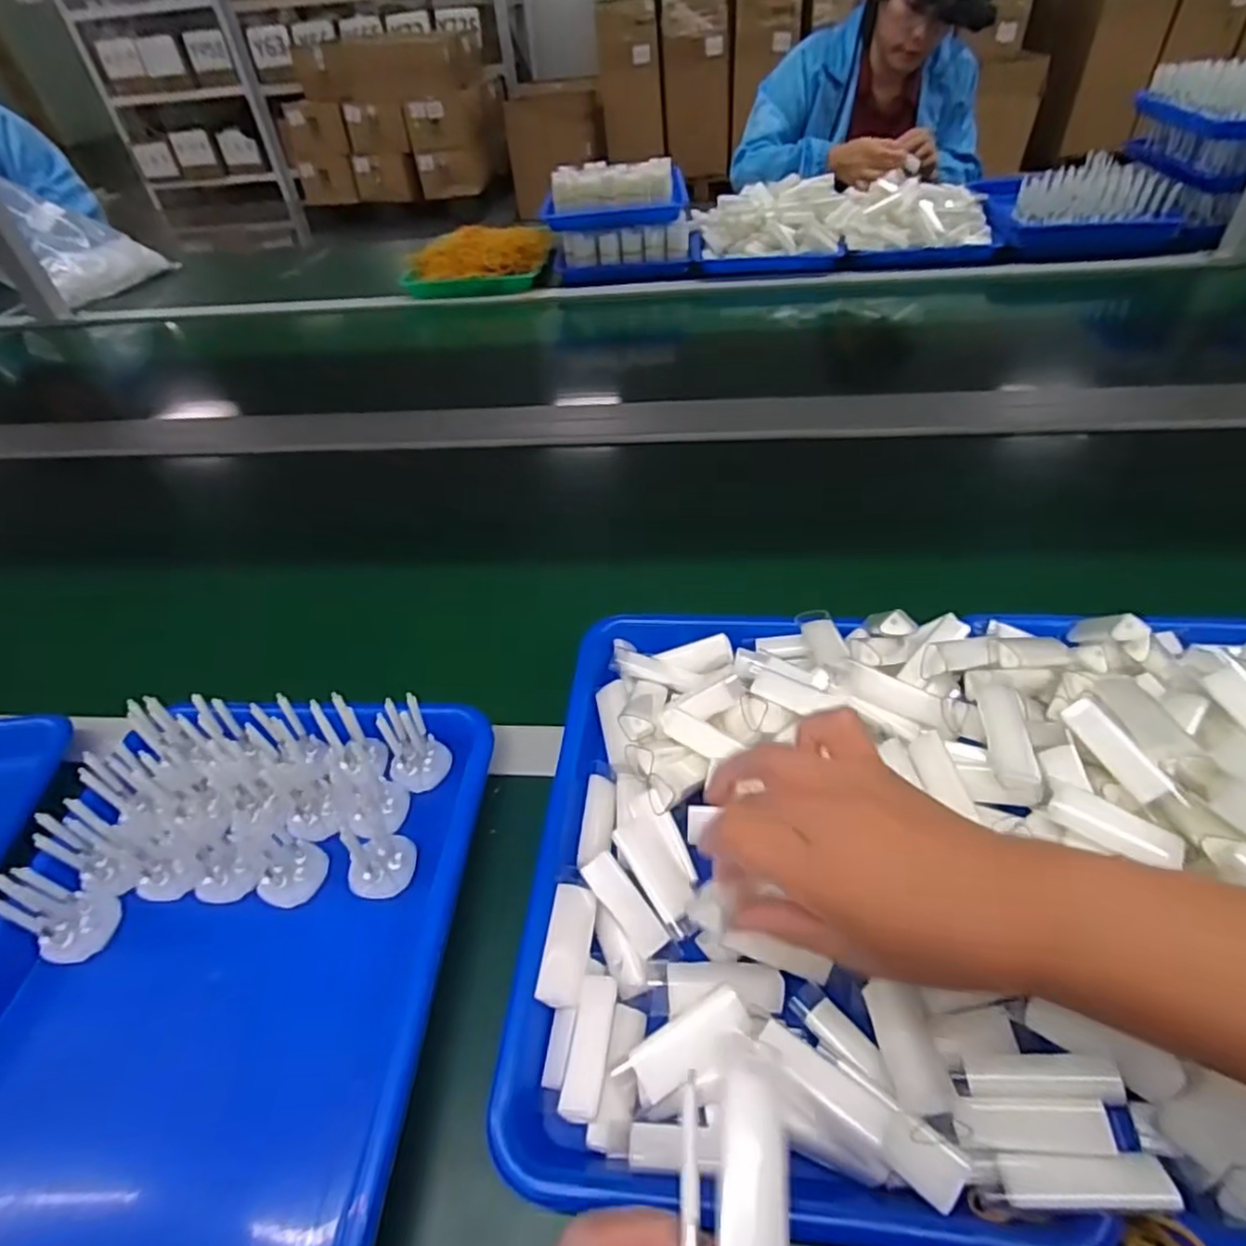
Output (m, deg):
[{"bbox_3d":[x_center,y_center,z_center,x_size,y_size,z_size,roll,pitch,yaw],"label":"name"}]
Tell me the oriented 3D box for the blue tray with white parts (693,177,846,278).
[{"bbox_3d":[0.247,-0.686,1.149,0.255,0.102,0.196,4,45,10],"label":"blue tray with white parts"}]

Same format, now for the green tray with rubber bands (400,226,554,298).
[{"bbox_3d":[-0.260,-0.641,1.183,0.271,0.070,0.173,-6,44,1],"label":"green tray with rubber bands"}]

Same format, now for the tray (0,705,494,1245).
[{"bbox_3d":[-0.213,0.190,0.341,0.248,0.039,0.329,-1,44,5],"label":"tray"}]

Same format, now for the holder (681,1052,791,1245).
[{"bbox_3d":[0.031,0.162,0.187,0.031,0.015,0.068,3,46,9],"label":"holder"}]

